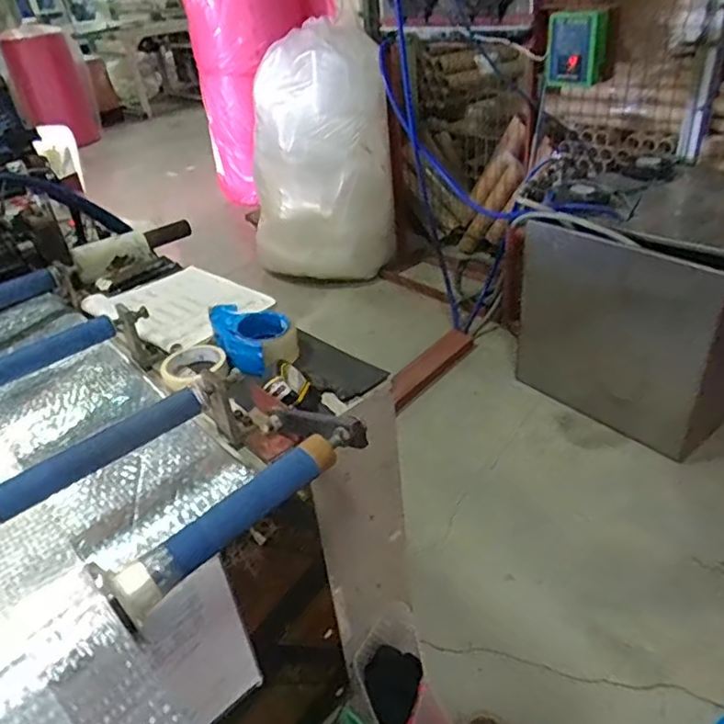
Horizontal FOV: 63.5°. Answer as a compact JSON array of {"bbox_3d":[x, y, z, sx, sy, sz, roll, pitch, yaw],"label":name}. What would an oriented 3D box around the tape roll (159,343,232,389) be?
[{"bbox_3d":[-0.255,0.006,0.872,0.107,0.027,0.091,19,42,32],"label":"tape roll"}]

